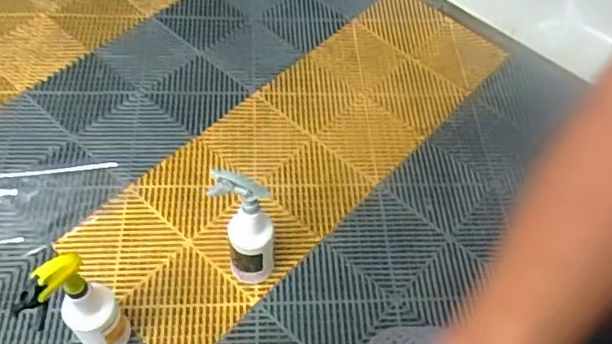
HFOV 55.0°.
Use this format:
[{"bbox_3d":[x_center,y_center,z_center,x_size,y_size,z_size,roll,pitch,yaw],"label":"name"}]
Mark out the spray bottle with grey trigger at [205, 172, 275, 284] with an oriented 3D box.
[{"bbox_3d":[-0.109,0.110,1.040,0.100,0.297,0.072,-4,56,-7],"label":"spray bottle with grey trigger"}]

